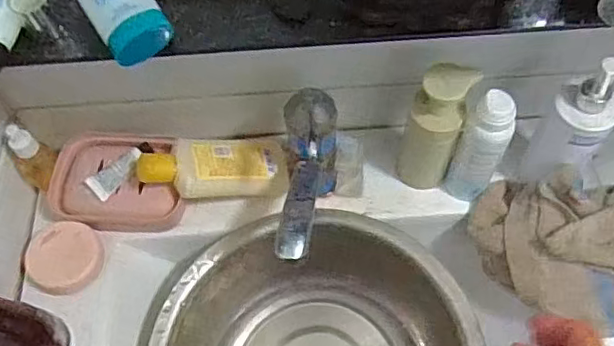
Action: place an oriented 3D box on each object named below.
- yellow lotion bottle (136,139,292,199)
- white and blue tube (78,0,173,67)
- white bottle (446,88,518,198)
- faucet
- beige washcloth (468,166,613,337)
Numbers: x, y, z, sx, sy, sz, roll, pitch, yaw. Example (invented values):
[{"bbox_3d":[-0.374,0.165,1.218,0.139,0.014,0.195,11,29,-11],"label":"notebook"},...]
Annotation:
[{"bbox_3d":[-0.089,-0.005,0.601,0.151,0.031,0.053,0,55,-26],"label":"yellow lotion bottle"},{"bbox_3d":[-0.132,-0.118,0.422,0.043,0.027,0.086,-30,62,-15],"label":"white and blue tube"},{"bbox_3d":[0.166,-0.021,0.569,0.037,0.144,0.032,32,65,20],"label":"white bottle"},{"bbox_3d":[0.001,0.014,0.534,0.048,0.138,0.147,2,59,4],"label":"faucet"},{"bbox_3d":[0.249,0.070,0.572,0.177,0.067,0.138,16,61,11],"label":"beige washcloth"}]

